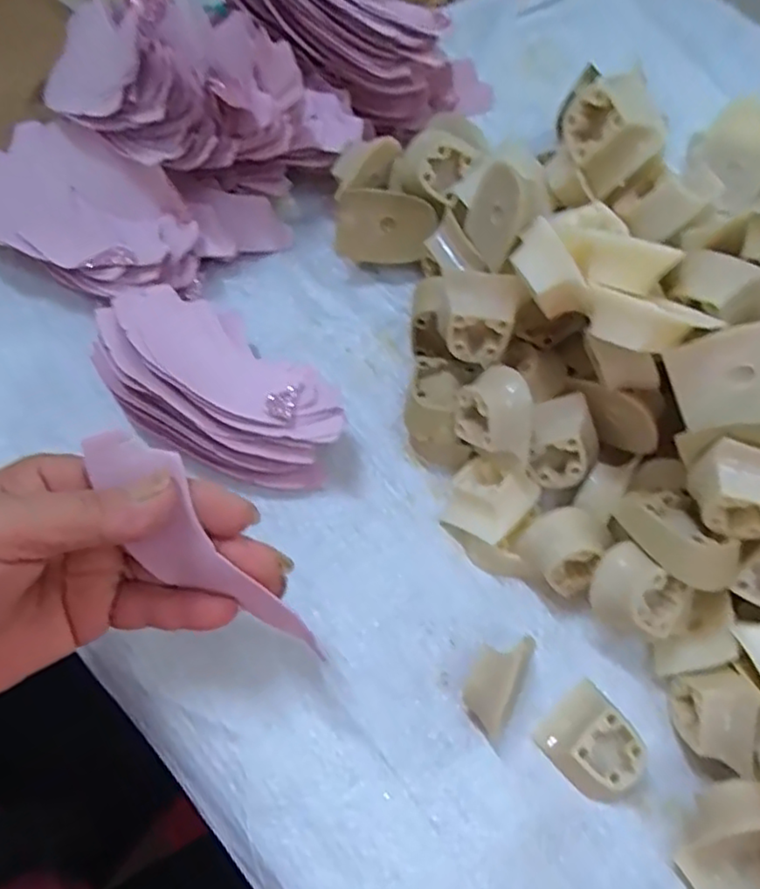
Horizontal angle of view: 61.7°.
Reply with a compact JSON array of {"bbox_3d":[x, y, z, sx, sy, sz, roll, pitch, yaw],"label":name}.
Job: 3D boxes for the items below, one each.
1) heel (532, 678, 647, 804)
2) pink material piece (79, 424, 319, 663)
[{"bbox_3d":[0.103,0.144,0.303,0.040,0.017,0.045,-38,77,-13],"label":"heel"},{"bbox_3d":[-0.070,0.044,0.245,0.034,0.022,0.116,-42,108,-14],"label":"pink material piece"}]

